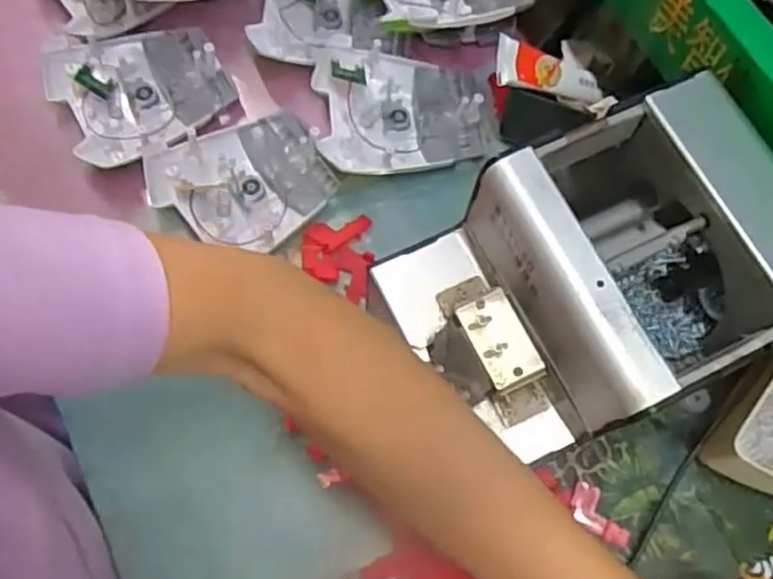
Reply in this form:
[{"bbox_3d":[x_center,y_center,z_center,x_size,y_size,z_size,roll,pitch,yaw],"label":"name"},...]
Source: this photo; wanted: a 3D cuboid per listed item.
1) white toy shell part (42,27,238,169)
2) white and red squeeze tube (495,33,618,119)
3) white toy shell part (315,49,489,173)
[{"bbox_3d":[-0.161,-0.132,0.473,0.107,0.024,0.095,-28,74,-12],"label":"white toy shell part"},{"bbox_3d":[0.103,-0.129,0.430,0.090,0.014,0.031,14,69,-24],"label":"white and red squeeze tube"},{"bbox_3d":[0.012,-0.118,0.472,0.113,0.024,0.088,-5,71,-4],"label":"white toy shell part"}]

